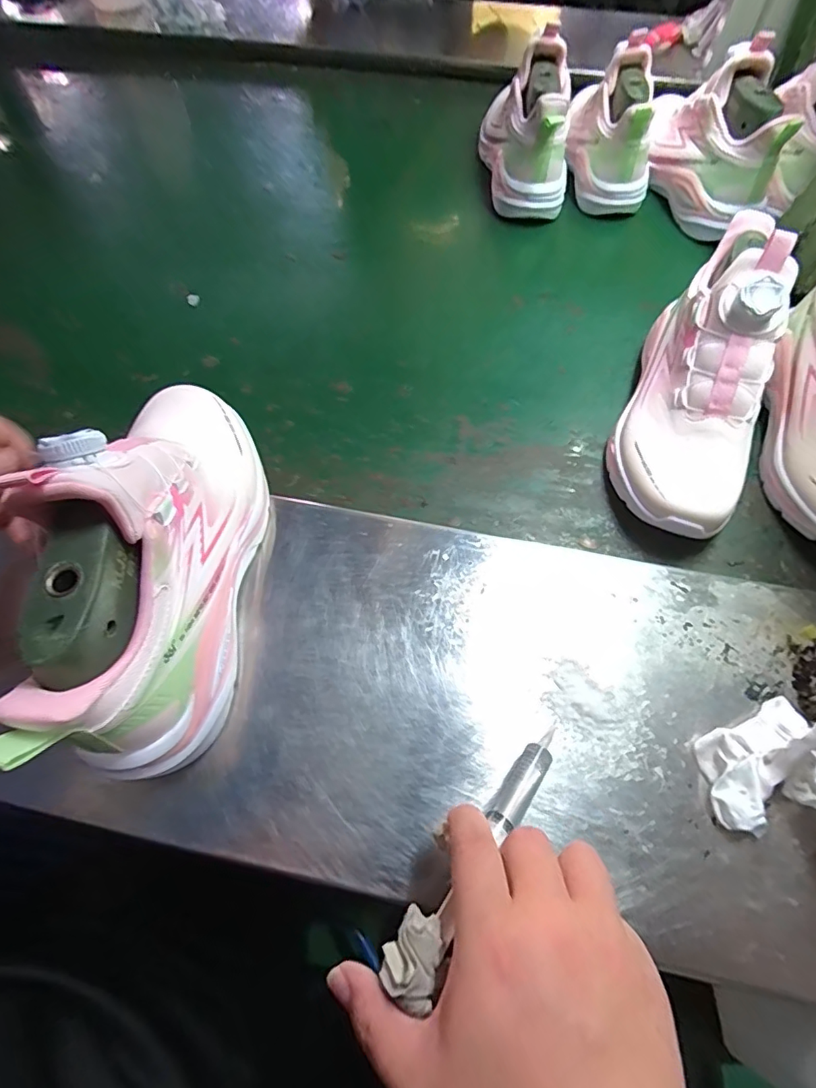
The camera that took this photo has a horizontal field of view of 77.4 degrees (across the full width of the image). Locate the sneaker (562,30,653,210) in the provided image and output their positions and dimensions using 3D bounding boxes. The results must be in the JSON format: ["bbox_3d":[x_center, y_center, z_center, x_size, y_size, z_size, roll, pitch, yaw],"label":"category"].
[{"bbox_3d":[0.251,-0.513,0.621,0.090,0.132,0.192,8,62,3],"label":"sneaker"}]

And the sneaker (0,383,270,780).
[{"bbox_3d":[-0.139,-0.010,0.298,0.077,0.137,0.257,0,57,-5],"label":"sneaker"}]

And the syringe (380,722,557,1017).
[{"bbox_3d":[0.042,0.148,0.253,0.023,0.016,0.150,40,43,19],"label":"syringe"}]

